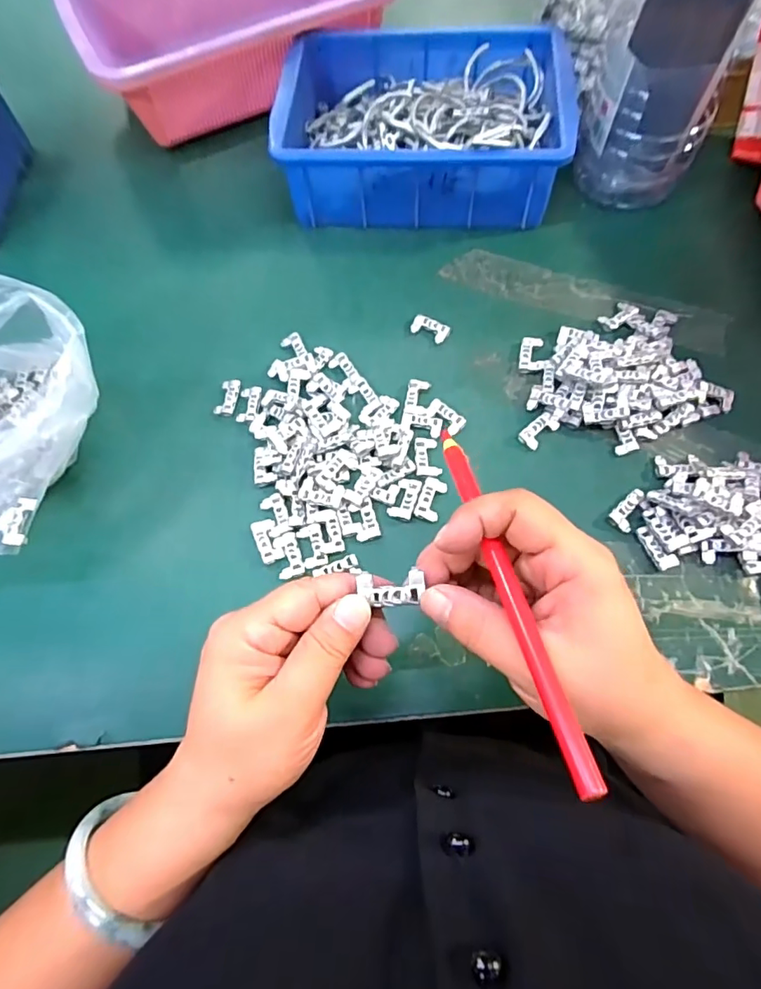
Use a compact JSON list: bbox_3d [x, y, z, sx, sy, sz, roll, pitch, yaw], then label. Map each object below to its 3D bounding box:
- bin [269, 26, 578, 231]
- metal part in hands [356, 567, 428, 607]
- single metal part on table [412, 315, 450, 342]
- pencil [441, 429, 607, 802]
[{"bbox_3d":[0.039,-0.331,0.468,0.232,0.075,0.173,3,68,4],"label":"bin"},{"bbox_3d":[0.004,0.041,0.229,0.026,0.005,0.016,2,67,-1],"label":"metal part in hands"},{"bbox_3d":[0.041,-0.135,0.423,0.030,0.007,0.017,28,71,13],"label":"single metal part on table"},{"bbox_3d":[0.051,0.034,0.214,0.010,0.004,0.162,-13,53,-3],"label":"pencil"}]

